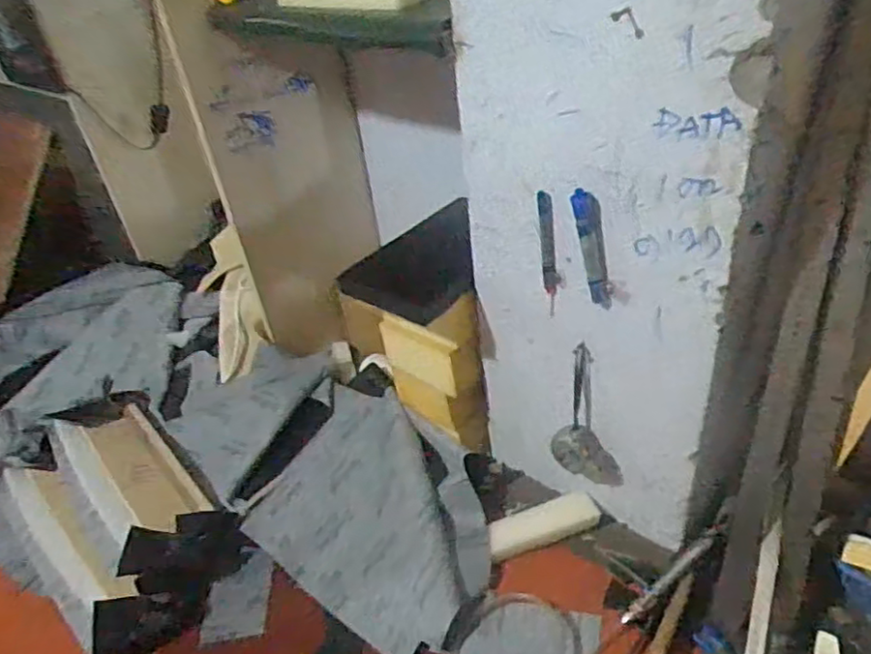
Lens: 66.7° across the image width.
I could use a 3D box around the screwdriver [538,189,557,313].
[{"bbox_3d":[0.132,-0.085,0.781,0.014,0.156,0.021,-14,36,-9],"label":"screwdriver"}]

